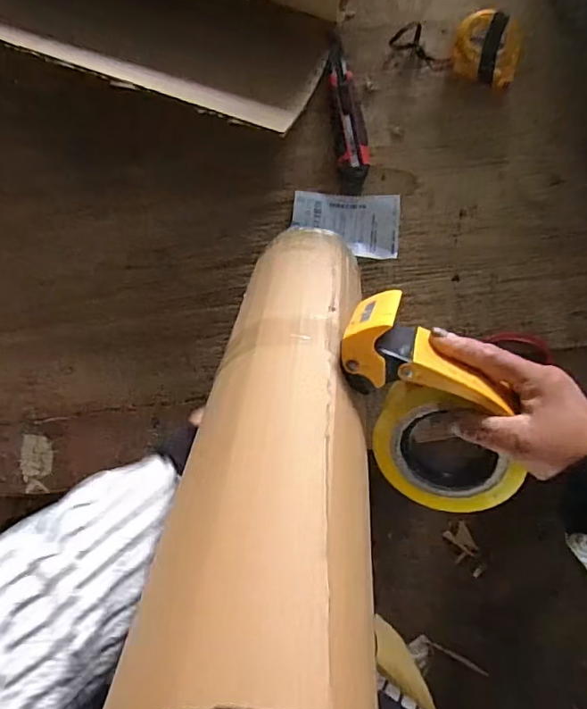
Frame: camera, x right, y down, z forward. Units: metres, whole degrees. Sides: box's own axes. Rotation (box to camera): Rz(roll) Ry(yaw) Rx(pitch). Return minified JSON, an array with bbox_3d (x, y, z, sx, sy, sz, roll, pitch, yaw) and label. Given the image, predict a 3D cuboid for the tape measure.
[{"bbox_3d":[0.222,-0.351,0.597,0.066,0.033,0.080,4,87,-2],"label":"tape measure"}]

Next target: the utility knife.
[{"bbox_3d":[0.066,-0.293,0.619,0.036,0.016,0.190,-6,87,-3],"label":"utility knife"}]

